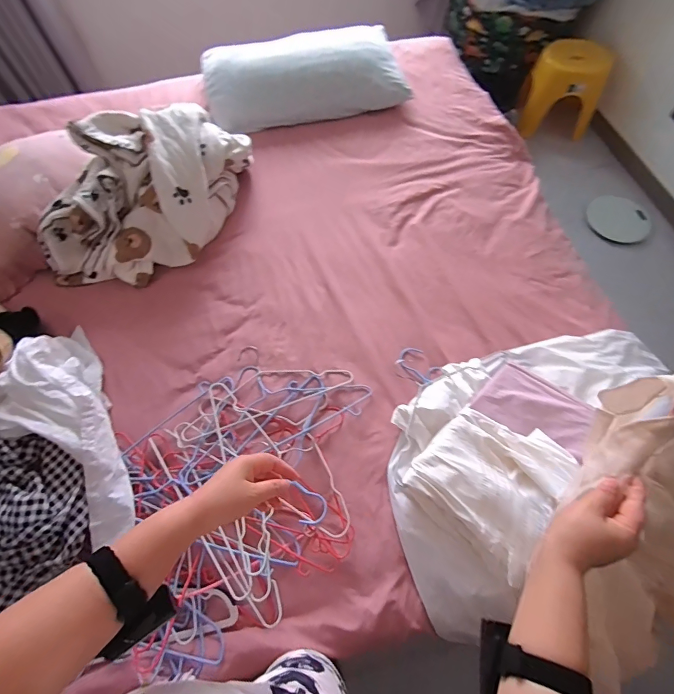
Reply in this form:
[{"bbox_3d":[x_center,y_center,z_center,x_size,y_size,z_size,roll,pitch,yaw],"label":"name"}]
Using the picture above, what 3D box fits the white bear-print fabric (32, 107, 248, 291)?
[{"bbox_3d":[-0.510,-0.405,1.022,0.372,0.215,0.537,20,68,9],"label":"white bear-print fabric"}]

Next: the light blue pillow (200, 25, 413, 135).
[{"bbox_3d":[-0.115,-0.924,1.293,0.636,0.122,0.325,-14,67,-6],"label":"light blue pillow"}]

